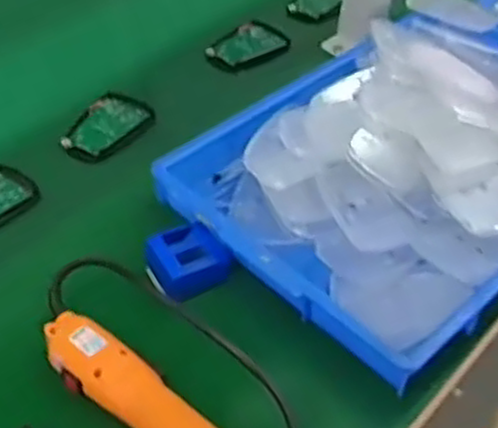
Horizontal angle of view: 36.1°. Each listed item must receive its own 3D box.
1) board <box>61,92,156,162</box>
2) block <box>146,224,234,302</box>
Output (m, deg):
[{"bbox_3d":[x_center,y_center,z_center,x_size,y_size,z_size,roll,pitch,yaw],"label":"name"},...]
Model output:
[{"bbox_3d":[-0.141,-0.090,0.766,0.070,0.011,0.098,24,50,16],"label":"board"},{"bbox_3d":[-0.050,0.037,0.622,0.058,0.028,0.057,-29,55,-28],"label":"block"}]

